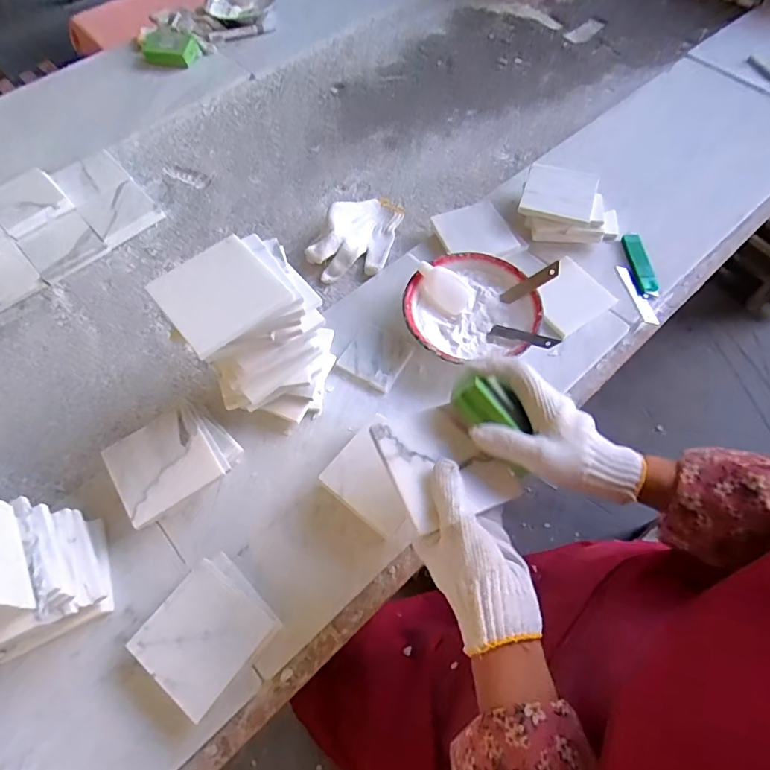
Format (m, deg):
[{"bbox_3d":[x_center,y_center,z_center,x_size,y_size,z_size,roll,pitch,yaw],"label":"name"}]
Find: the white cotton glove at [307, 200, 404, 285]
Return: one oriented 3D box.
[{"bbox_3d":[-0.038,-0.234,0.715,0.102,0.048,0.179,18,63,12],"label":"white cotton glove"}]

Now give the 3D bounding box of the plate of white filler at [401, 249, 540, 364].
[{"bbox_3d":[0.111,-0.102,0.621,0.168,0.042,0.159,-1,61,1],"label":"plate of white filler"}]

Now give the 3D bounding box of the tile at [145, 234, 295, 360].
[{"bbox_3d":[-0.153,-0.087,0.438,0.100,0.013,0.096,-37,77,-16],"label":"tile"}]

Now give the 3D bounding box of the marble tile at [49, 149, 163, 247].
[{"bbox_3d":[-0.466,-0.318,0.790,0.101,0.030,0.211,-38,66,-18],"label":"marble tile"}]

